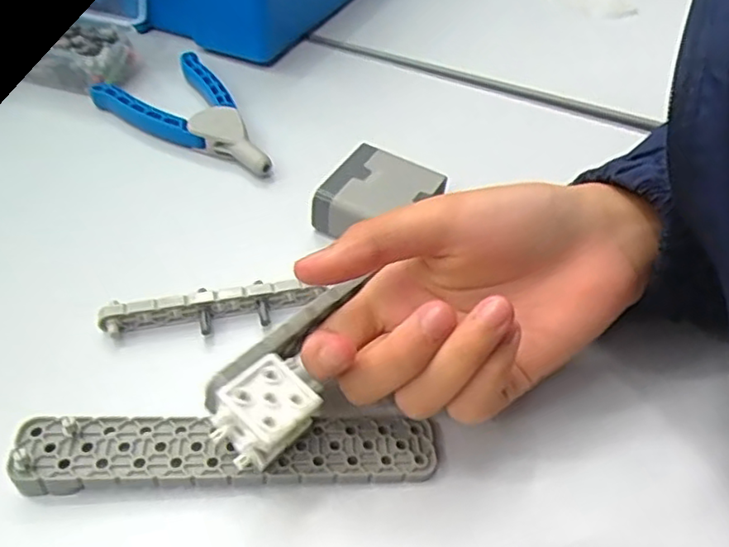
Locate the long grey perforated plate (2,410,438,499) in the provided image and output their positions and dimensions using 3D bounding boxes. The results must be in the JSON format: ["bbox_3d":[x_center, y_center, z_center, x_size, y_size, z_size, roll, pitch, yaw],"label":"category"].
[{"bbox_3d":[-0.049,0.064,0.232,0.149,0.011,0.027,-2,46,-5],"label":"long grey perforated plate"}]

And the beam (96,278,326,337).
[{"bbox_3d":[-0.066,0.016,0.276,0.093,0.012,0.017,-10,48,-13],"label":"beam"}]

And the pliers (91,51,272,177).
[{"bbox_3d":[-0.100,-0.092,0.375,0.067,0.014,0.124,-32,56,-29],"label":"pliers"}]

